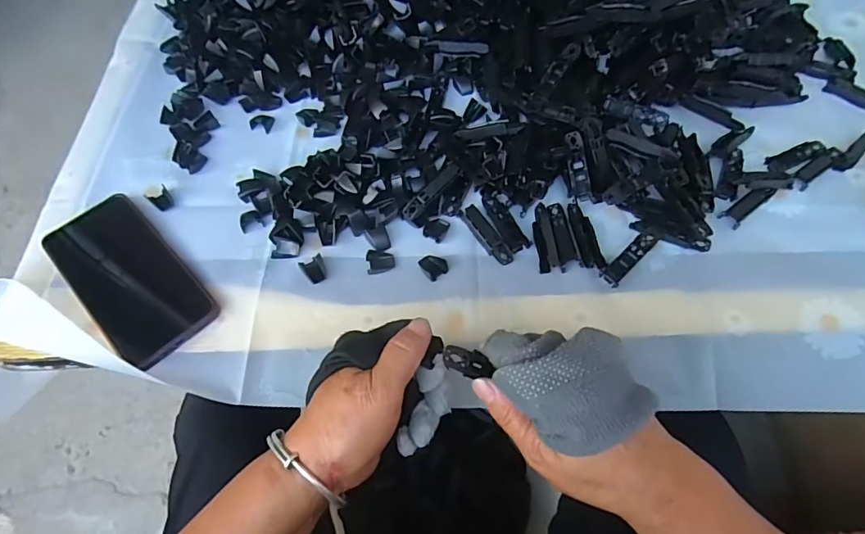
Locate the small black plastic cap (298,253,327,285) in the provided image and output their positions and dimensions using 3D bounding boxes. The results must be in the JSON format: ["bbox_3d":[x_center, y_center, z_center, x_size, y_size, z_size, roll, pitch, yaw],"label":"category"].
[{"bbox_3d":[-0.098,0.002,0.409,0.019,0.006,0.023,-30,67,-17],"label":"small black plastic cap"}]

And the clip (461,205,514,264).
[{"bbox_3d":[0.047,-0.028,0.422,0.019,0.006,0.062,-29,66,-17],"label":"clip"}]

